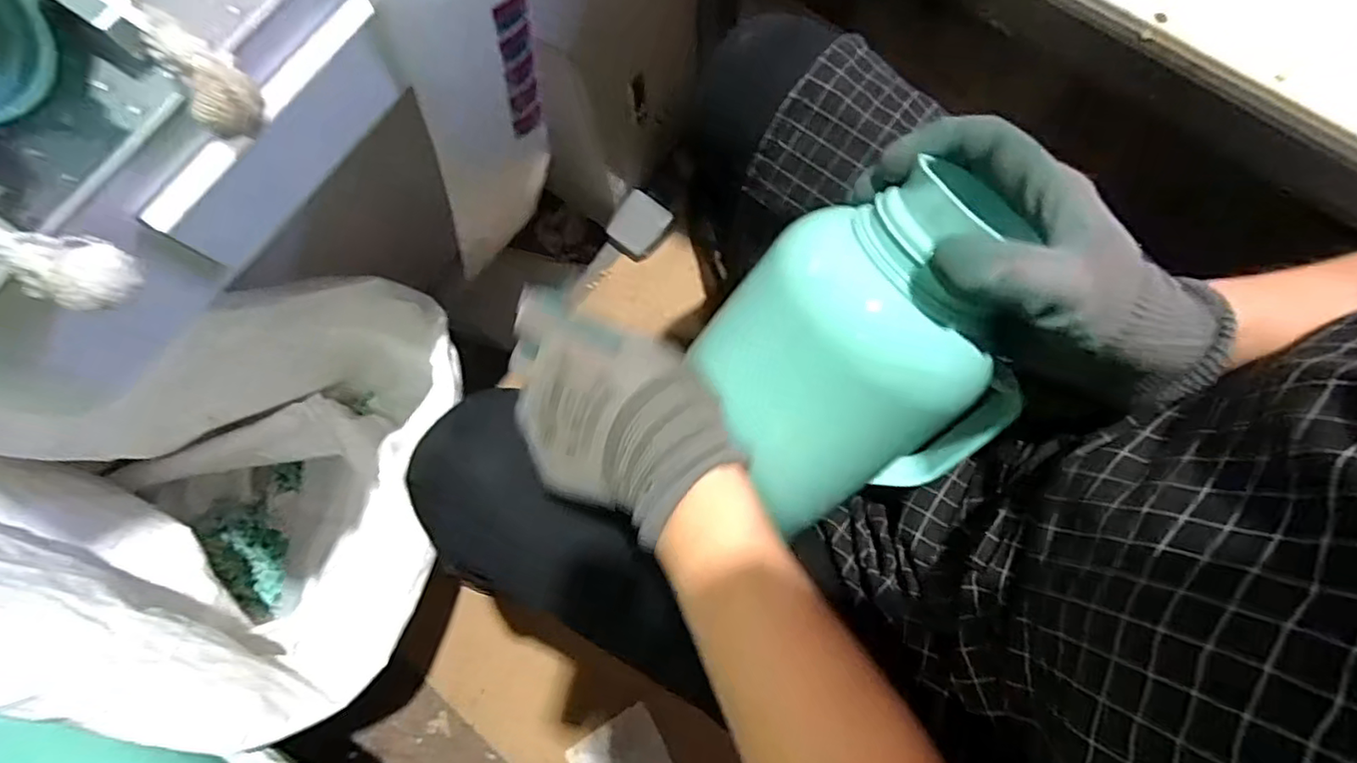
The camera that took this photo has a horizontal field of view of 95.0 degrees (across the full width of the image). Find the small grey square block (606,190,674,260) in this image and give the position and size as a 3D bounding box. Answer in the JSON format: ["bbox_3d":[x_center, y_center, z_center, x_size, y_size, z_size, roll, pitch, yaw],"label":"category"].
[{"bbox_3d":[-0.055,-0.227,0.899,0.075,0.024,0.092,34,80,7],"label":"small grey square block"}]

